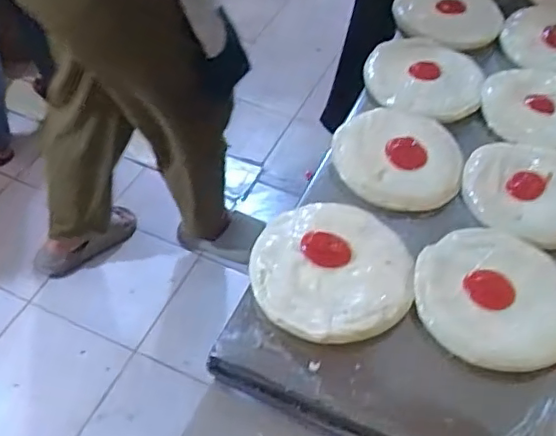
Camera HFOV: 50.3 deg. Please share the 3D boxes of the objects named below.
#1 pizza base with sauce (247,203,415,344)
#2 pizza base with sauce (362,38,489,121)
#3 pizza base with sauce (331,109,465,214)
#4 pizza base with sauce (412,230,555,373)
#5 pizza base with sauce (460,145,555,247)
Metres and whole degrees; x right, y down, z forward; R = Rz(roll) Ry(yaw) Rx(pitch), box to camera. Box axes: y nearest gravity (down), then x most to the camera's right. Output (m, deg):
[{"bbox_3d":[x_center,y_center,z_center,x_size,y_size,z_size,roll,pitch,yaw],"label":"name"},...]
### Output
[{"bbox_3d":[0.052,0.046,0.563,0.149,0.017,0.150,10,50,6],"label":"pizza base with sauce"},{"bbox_3d":[0.187,-0.182,0.768,0.150,0.023,0.151,15,50,10],"label":"pizza base with sauce"},{"bbox_3d":[0.136,-0.068,0.672,0.137,0.025,0.139,1,49,-1],"label":"pizza base with sauce"},{"bbox_3d":[0.207,0.074,0.560,0.154,0.015,0.142,5,49,2],"label":"pizza base with sauce"},{"bbox_3d":[0.279,-0.027,0.648,0.151,0.016,0.133,4,49,1],"label":"pizza base with sauce"}]

